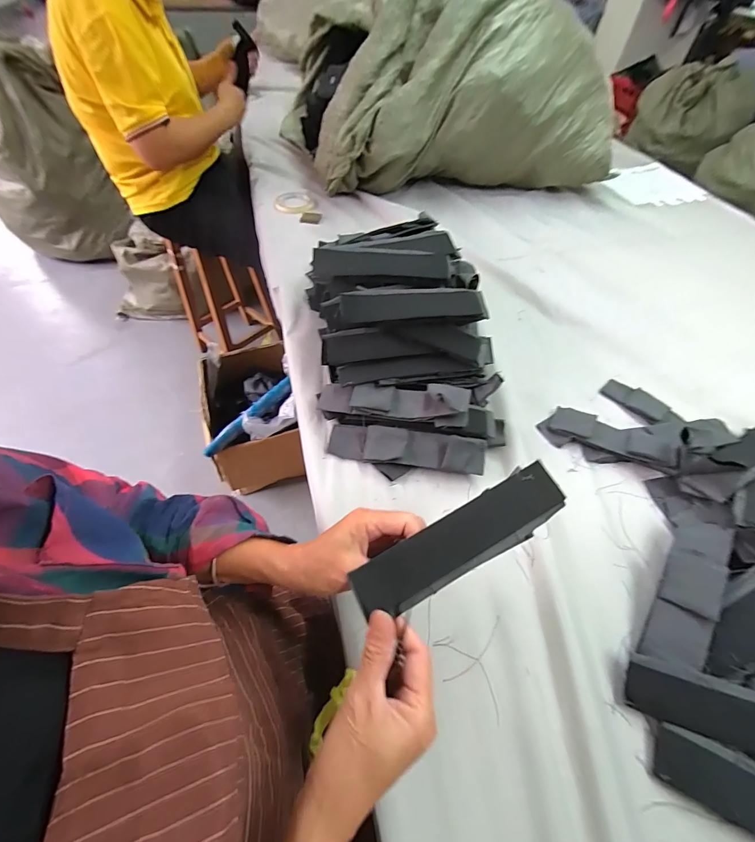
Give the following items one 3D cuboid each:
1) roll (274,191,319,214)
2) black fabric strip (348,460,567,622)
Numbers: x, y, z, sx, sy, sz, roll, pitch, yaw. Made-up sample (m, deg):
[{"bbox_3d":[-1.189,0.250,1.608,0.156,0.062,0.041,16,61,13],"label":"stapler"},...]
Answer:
[{"bbox_3d":[-0.193,-0.545,0.915,0.101,0.013,0.115,22,56,14],"label":"roll"},{"bbox_3d":[0.069,0.096,0.296,0.182,0.008,0.047,-28,78,-9],"label":"black fabric strip"}]

